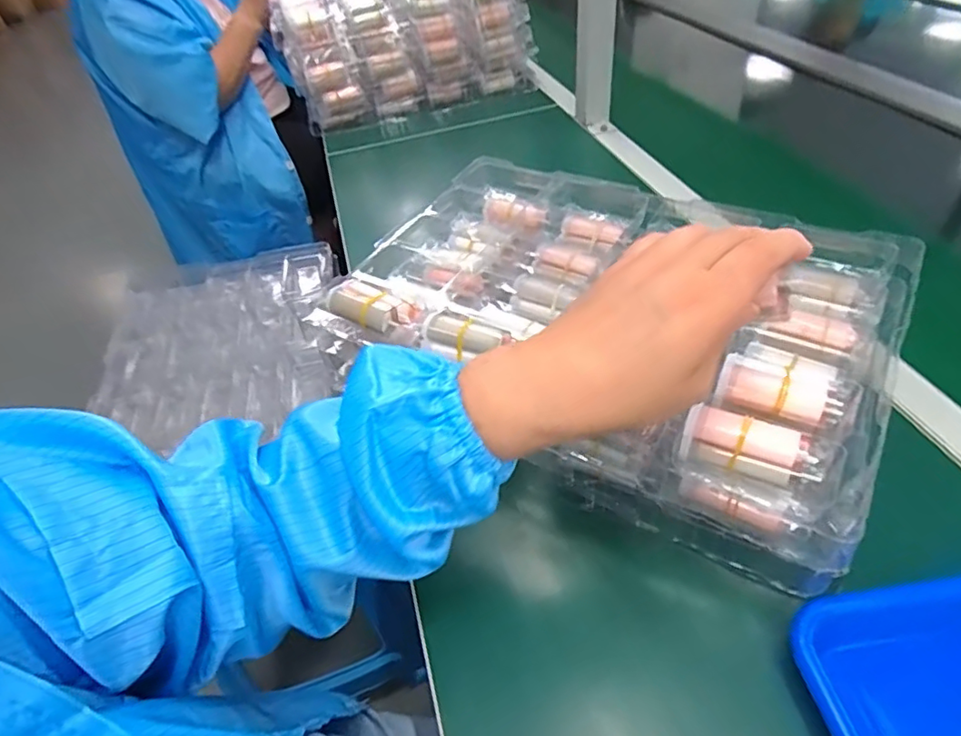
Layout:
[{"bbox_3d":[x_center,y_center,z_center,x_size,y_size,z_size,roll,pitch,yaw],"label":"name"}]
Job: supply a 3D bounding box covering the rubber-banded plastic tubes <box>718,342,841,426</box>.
[{"bbox_3d":[0.189,0.011,0.355,0.067,0.026,0.043,18,50,24],"label":"rubber-banded plastic tubes"}]

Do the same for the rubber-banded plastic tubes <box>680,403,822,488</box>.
[{"bbox_3d":[0.155,0.045,0.327,0.069,0.023,0.023,18,50,24],"label":"rubber-banded plastic tubes"}]

